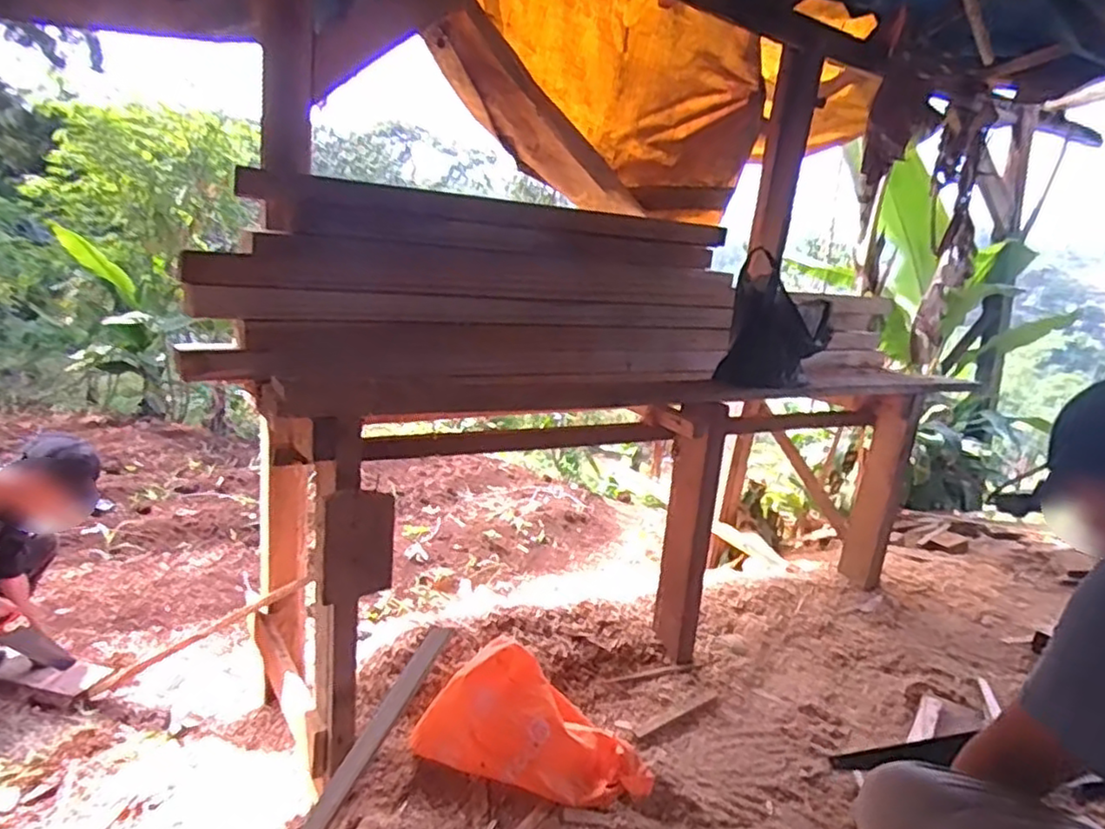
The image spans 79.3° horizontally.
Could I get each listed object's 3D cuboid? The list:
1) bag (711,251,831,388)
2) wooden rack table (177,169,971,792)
[{"bbox_3d":[0.513,-0.198,1.537,0.238,0.265,0.101,8,15,24],"label":"bag"},{"bbox_3d":[0.167,0.000,1.688,1.818,0.991,0.601,-6,16,-32],"label":"wooden rack table"}]

